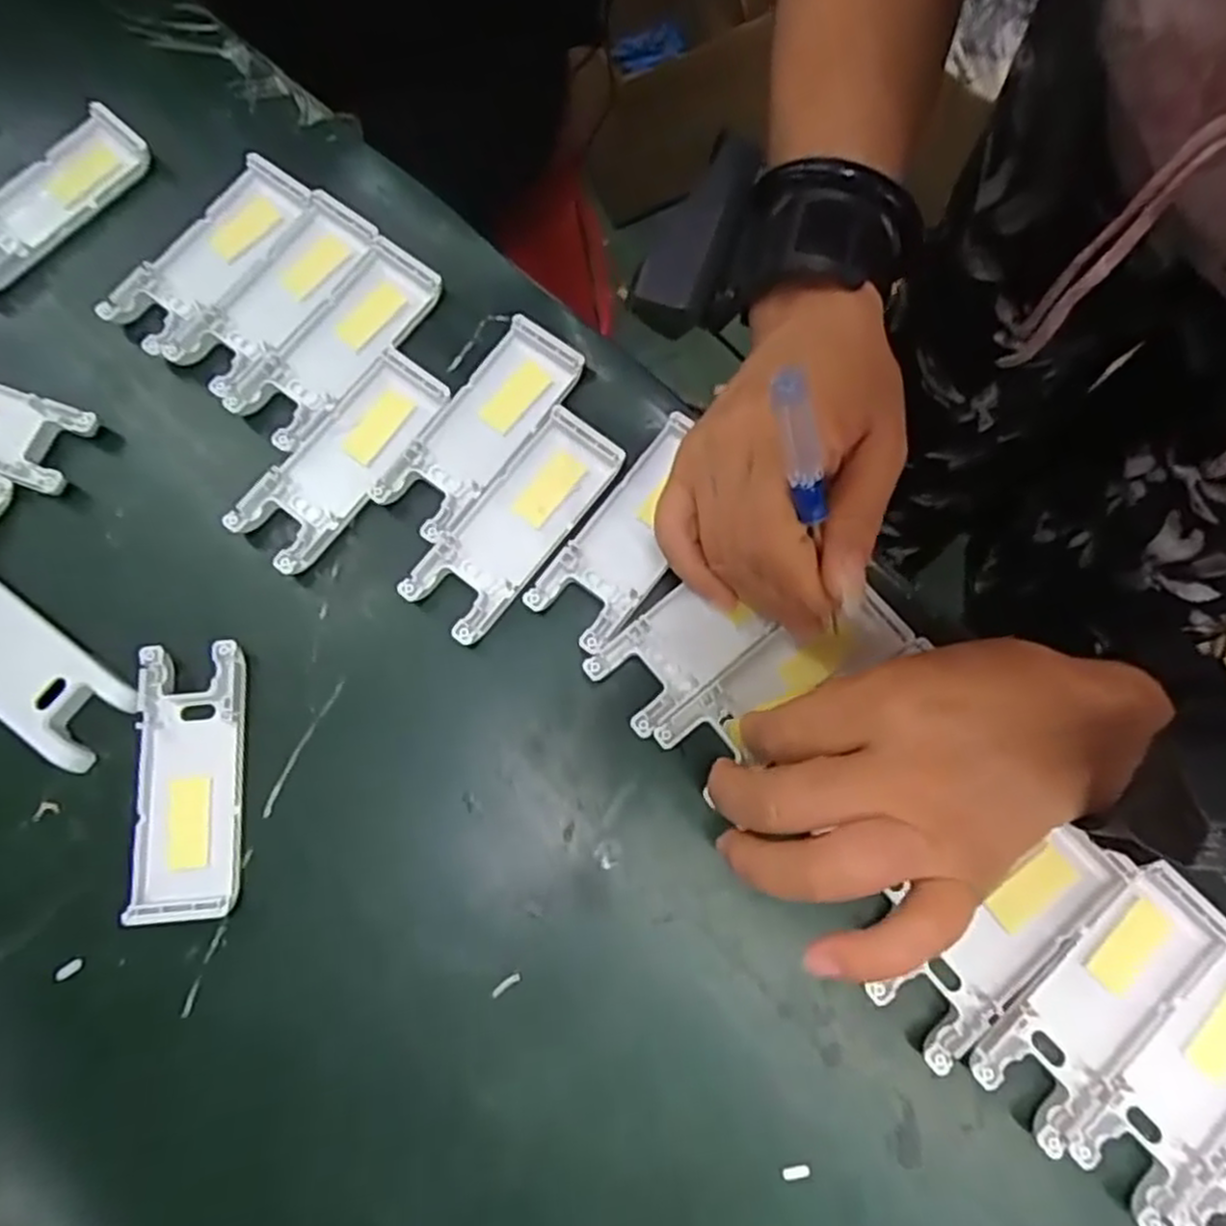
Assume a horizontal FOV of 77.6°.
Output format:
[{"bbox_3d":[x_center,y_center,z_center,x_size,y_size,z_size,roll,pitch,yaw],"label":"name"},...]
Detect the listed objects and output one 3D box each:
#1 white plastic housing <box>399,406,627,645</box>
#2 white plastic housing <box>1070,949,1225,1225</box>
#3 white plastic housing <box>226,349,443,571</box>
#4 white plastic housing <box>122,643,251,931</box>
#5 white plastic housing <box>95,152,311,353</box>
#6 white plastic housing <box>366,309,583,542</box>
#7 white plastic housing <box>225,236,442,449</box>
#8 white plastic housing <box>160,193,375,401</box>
[{"bbox_3d":[-0.042,-0.039,0.324,0.040,0.009,0.103,39,79,9],"label":"white plastic housing"},{"bbox_3d":[0.210,0.165,0.274,0.105,0.012,0.037,-42,80,-10],"label":"white plastic housing"},{"bbox_3d":[-0.118,-0.067,0.332,0.040,0.009,0.103,35,78,8],"label":"white plastic housing"},{"bbox_3d":[-0.169,0.066,0.303,0.040,0.012,0.104,-4,76,-1],"label":"white plastic housing"},{"bbox_3d":[-0.189,-0.168,0.358,0.044,0.011,0.103,36,79,8],"label":"white plastic housing"},{"bbox_3d":[-0.058,-0.081,0.334,0.039,0.009,0.103,38,79,8],"label":"white plastic housing"},{"bbox_3d":[-0.125,-0.122,0.344,0.042,0.010,0.103,38,79,9],"label":"white plastic housing"},{"bbox_3d":[-0.155,-0.147,0.353,0.041,0.010,0.103,35,79,8],"label":"white plastic housing"}]

